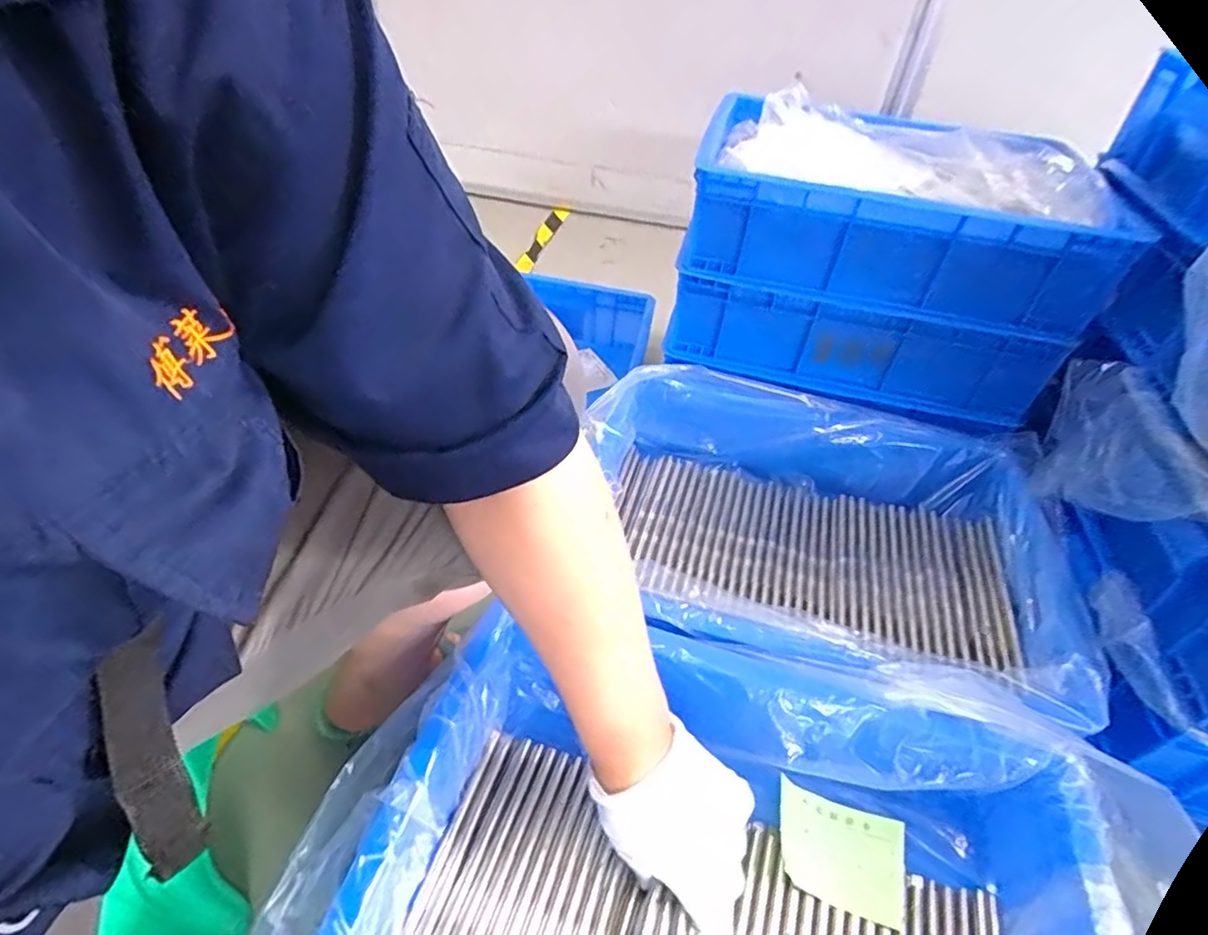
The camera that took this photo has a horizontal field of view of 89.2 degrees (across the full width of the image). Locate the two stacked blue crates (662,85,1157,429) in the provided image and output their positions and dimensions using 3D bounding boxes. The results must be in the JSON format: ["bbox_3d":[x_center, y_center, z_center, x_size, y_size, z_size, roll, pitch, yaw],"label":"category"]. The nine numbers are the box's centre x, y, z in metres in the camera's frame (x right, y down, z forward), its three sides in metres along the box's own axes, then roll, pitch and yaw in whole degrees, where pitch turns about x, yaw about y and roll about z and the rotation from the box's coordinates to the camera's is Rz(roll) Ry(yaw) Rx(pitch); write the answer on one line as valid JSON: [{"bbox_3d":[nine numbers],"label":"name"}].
[{"bbox_3d":[0.306,-0.258,0.717,0.403,0.227,0.296,16,44,10],"label":"two stacked blue crates"}]

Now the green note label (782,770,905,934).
[{"bbox_3d":[0.163,0.267,0.426,0.084,0.008,0.065,18,45,13],"label":"green note label"}]

